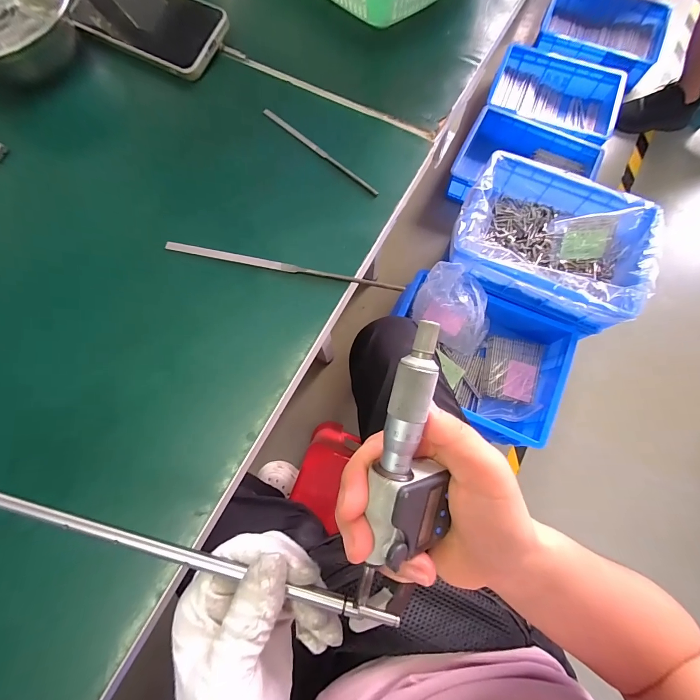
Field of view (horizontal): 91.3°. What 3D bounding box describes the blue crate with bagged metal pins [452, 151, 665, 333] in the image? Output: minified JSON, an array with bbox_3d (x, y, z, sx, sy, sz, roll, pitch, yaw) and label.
[{"bbox_3d":[0.450,-0.251,0.781,0.400,0.111,0.300,25,77,7],"label":"blue crate with bagged metal pins"}]

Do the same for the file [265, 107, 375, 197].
[{"bbox_3d":[-0.028,-0.177,0.303,0.135,0.004,0.006,42,80,11],"label":"file"}]

